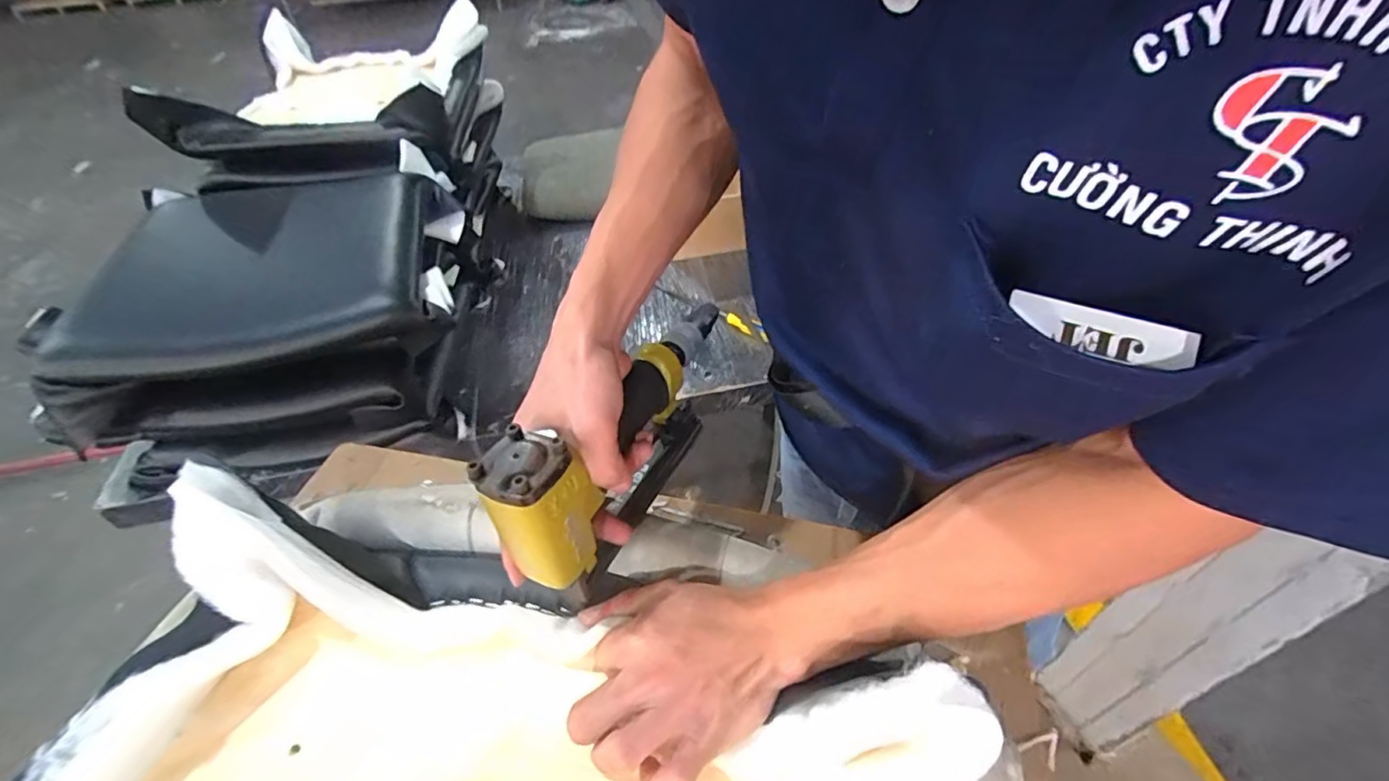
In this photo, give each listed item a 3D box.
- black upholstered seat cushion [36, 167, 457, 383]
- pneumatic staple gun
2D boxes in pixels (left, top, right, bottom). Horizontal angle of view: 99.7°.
[{"bbox_3d":[-0.651,-0.185,0.910,0.486,0.133,0.428,-11,46,-7],"label":"black upholstered seat cushion"},{"bbox_3d":[-0.047,0.040,0.411,0.055,0.118,0.239,18,34,20],"label":"pneumatic staple gun"}]

